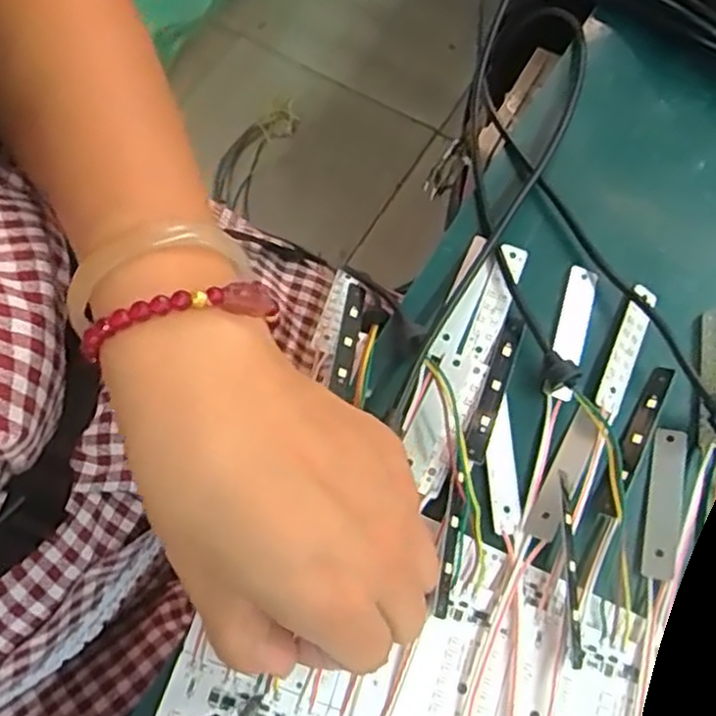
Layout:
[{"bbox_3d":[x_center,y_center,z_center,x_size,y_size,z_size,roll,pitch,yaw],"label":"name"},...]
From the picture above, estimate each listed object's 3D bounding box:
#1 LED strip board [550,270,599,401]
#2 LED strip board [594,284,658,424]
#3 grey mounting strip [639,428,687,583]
[{"bbox_3d":[0.090,-0.012,0.298,0.013,0.010,0.059,18,72,6],"label":"LED strip board"},{"bbox_3d":[0.111,-0.002,0.295,0.011,0.010,0.057,21,73,7],"label":"LED strip board"},{"bbox_3d":[0.120,0.057,0.279,0.012,0.005,0.059,6,66,24],"label":"grey mounting strip"}]

